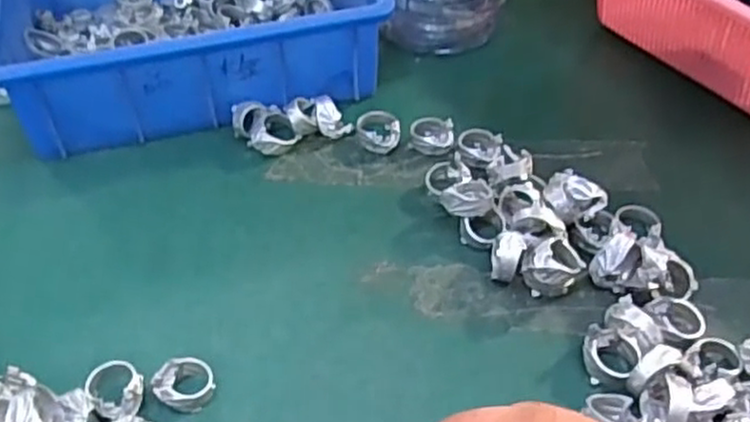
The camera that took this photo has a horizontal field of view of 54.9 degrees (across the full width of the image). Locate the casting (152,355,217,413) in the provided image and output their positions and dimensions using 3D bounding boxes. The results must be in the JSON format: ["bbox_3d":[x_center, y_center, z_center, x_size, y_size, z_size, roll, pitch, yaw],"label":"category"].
[{"bbox_3d":[-0.088,0.080,0.333,0.026,0.012,0.023,-26,52,-23],"label":"casting"}]

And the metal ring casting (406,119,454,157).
[{"bbox_3d":[0.035,-0.047,0.449,0.027,0.016,0.020,9,47,8],"label":"metal ring casting"}]

